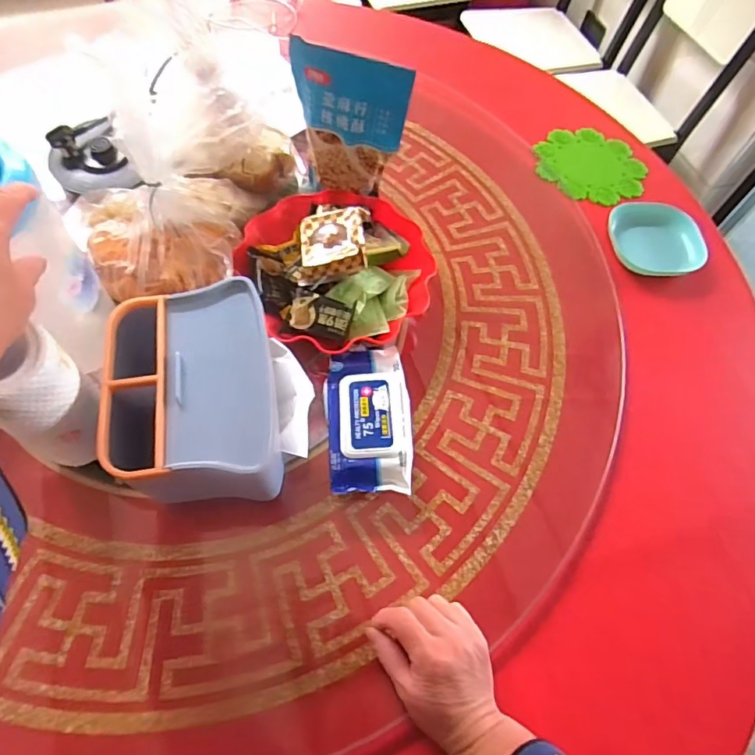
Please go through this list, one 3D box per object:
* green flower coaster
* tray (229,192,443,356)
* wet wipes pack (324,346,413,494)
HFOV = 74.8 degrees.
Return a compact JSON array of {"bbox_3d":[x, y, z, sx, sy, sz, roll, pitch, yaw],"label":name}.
[{"bbox_3d":[0.338,-0.340,0.787,0.169,0.012,0.166,1,63,-3],"label":"green flower coaster"},{"bbox_3d":[-0.050,-0.145,0.586,0.208,0.065,0.225,-33,69,-18],"label":"tray"},{"bbox_3d":[-0.010,0.046,0.545,0.089,0.047,0.162,-2,63,-4],"label":"wet wipes pack"}]

